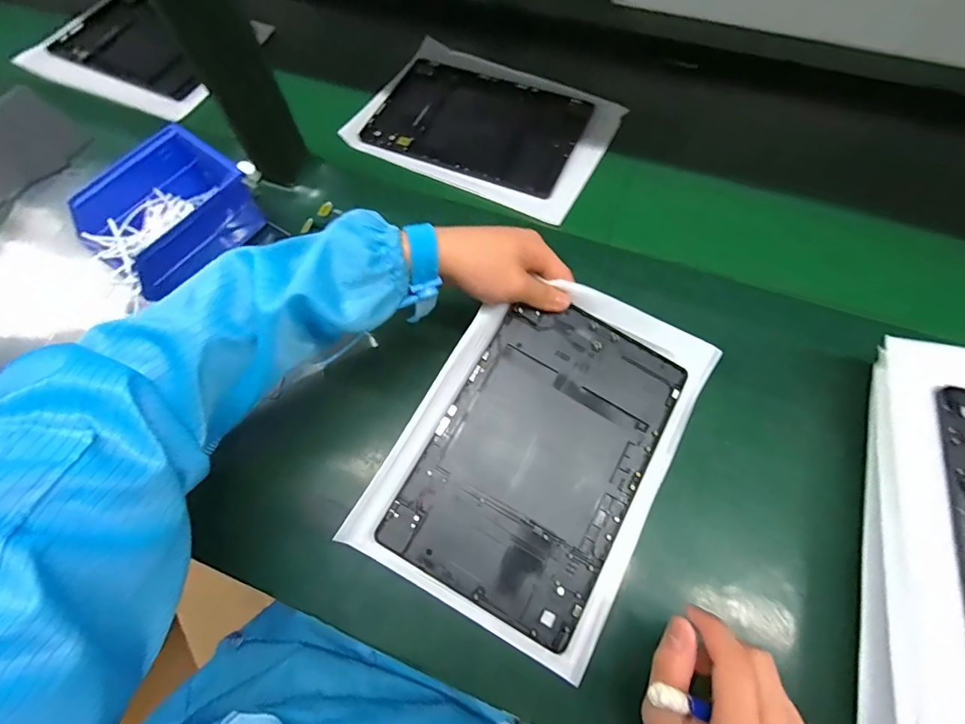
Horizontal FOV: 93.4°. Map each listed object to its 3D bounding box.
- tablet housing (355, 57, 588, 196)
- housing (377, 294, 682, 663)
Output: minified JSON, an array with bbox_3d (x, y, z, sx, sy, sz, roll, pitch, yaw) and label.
[{"bbox_3d":[-0.006,-0.278,0.529,0.232,0.007,0.155,22,68,11],"label":"tablet housing"},{"bbox_3d":[0.046,0.069,0.353,0.154,0.004,0.233,30,75,4],"label":"housing"}]

